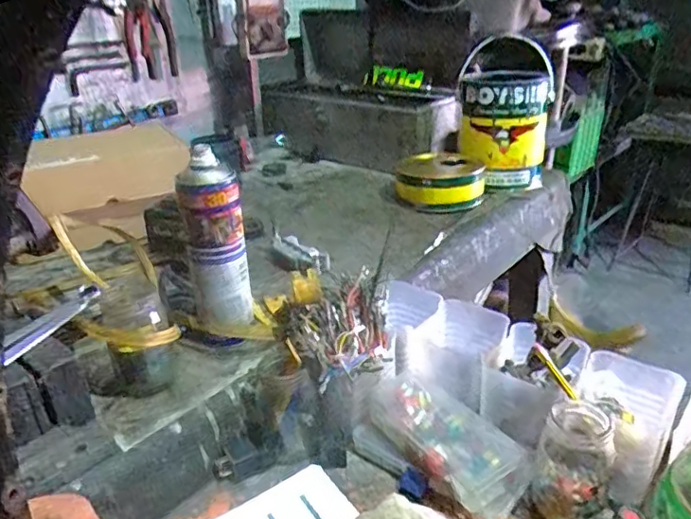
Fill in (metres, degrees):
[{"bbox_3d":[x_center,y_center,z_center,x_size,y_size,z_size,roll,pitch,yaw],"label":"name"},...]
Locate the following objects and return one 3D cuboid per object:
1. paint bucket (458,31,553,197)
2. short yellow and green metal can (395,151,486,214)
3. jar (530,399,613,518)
[{"bbox_3d":[0.301,-0.275,1.098,0.171,0.243,0.183,5,27,14],"label":"paint bucket"},{"bbox_3d":[0.176,-0.142,1.082,0.162,0.074,0.159,1,27,6],"label":"short yellow and green metal can"},{"bbox_3d":[0.204,0.179,0.509,0.059,0.097,0.064,-2,27,1],"label":"jar"}]

